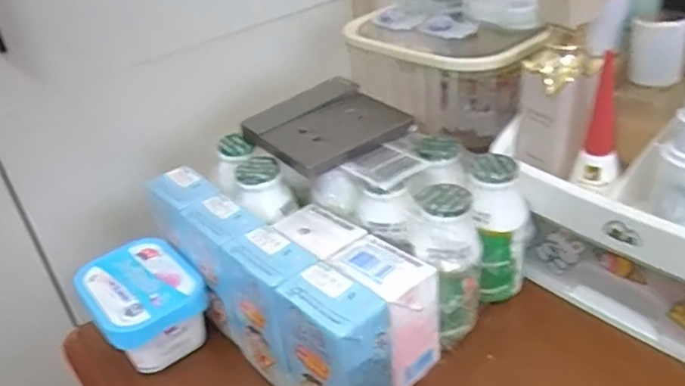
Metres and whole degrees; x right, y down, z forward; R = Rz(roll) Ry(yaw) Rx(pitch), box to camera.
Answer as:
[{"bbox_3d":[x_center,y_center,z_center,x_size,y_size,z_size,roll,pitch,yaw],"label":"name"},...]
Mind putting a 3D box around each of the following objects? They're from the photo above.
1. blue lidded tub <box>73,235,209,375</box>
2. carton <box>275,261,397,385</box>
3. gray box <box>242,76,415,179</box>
[{"bbox_3d":[-0.126,0.076,0.389,0.064,0.052,0.082,-27,38,-27],"label":"blue lidded tub"},{"bbox_3d":[0.000,0.085,0.313,0.045,0.087,0.052,-28,38,-28],"label":"carton"},{"bbox_3d":[-0.011,-0.047,0.413,0.091,0.021,0.085,-28,38,-28],"label":"gray box"}]

